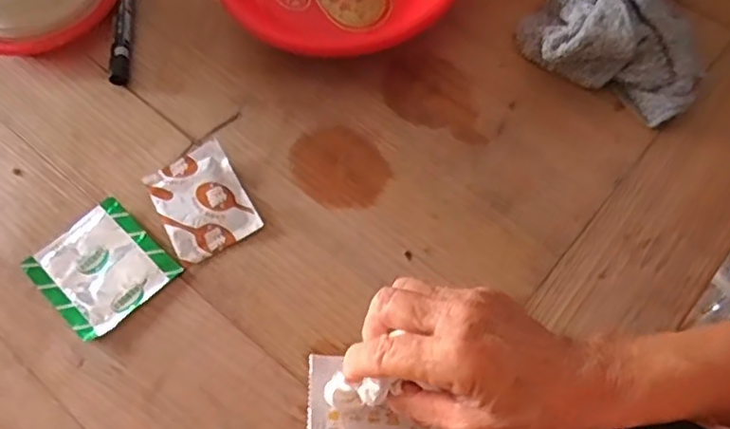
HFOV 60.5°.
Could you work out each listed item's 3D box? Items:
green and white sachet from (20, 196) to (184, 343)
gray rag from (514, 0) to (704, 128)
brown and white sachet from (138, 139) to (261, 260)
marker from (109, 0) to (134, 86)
[{"bbox_3d":[-0.176,0.036,0.419,0.077,0.005,0.074,41,73,18],"label":"green and white sachet"},{"bbox_3d":[0.184,-0.134,0.456,0.130,0.050,0.103,24,69,12],"label":"gray rag"},{"bbox_3d":[-0.114,-0.010,0.435,0.057,0.009,0.078,-28,68,-10],"label":"brown and white sachet"},{"bbox_3d":[-0.191,-0.161,0.502,0.015,0.016,0.133,-3,66,0],"label":"marker"}]

